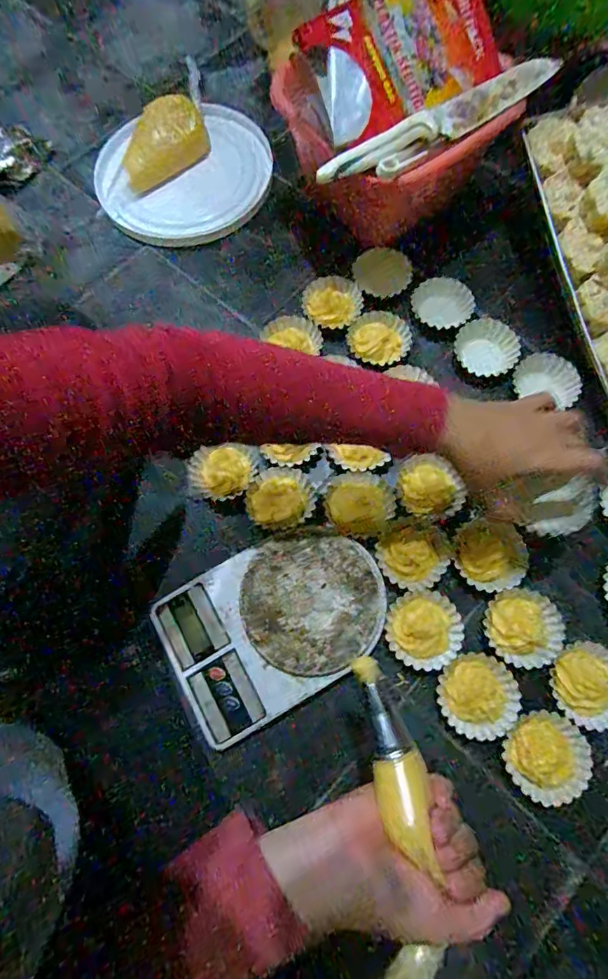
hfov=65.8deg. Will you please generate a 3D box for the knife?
[{"bbox_3d":[0.144,-0.370,0.478,0.278,0.021,0.043,-32,73,-8],"label":"knife"}]

